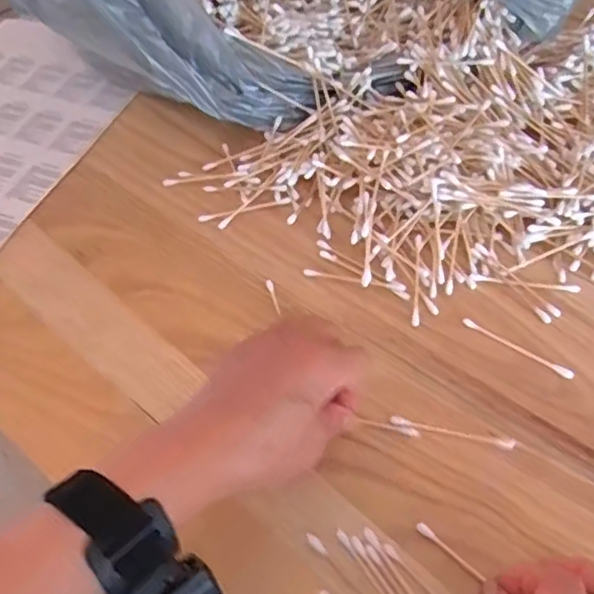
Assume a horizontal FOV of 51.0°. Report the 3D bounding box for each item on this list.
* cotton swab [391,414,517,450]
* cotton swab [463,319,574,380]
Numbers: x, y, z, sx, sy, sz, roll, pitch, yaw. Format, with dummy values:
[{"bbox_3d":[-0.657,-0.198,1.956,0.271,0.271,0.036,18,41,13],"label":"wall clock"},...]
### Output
[{"bbox_3d":[0.091,0.079,0.363,0.071,0.004,0.007,8,57,13],"label":"cotton swab"},{"bbox_3d":[0.139,0.032,0.393,0.072,0.004,0.007,29,63,24],"label":"cotton swab"}]

